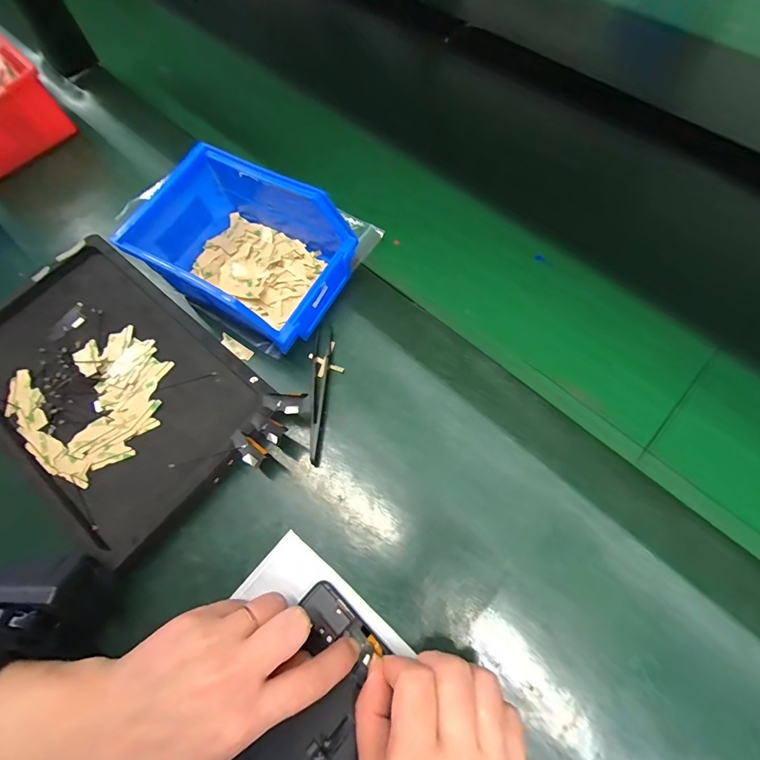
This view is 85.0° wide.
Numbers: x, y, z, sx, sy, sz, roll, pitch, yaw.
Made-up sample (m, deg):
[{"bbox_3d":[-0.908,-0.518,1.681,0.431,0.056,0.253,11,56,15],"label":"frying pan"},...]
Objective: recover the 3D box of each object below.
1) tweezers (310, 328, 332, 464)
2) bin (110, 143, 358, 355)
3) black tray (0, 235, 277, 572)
[{"bbox_3d":[-0.046,0.010,0.311,0.013,0.013,0.105,1,67,1],"label":"tweezers"},{"bbox_3d":[-0.099,-0.102,0.329,0.149,0.074,0.131,34,72,14],"label":"bin"},{"bbox_3d":[-0.216,-0.002,0.319,0.272,0.022,0.158,40,73,16],"label":"black tray"}]

